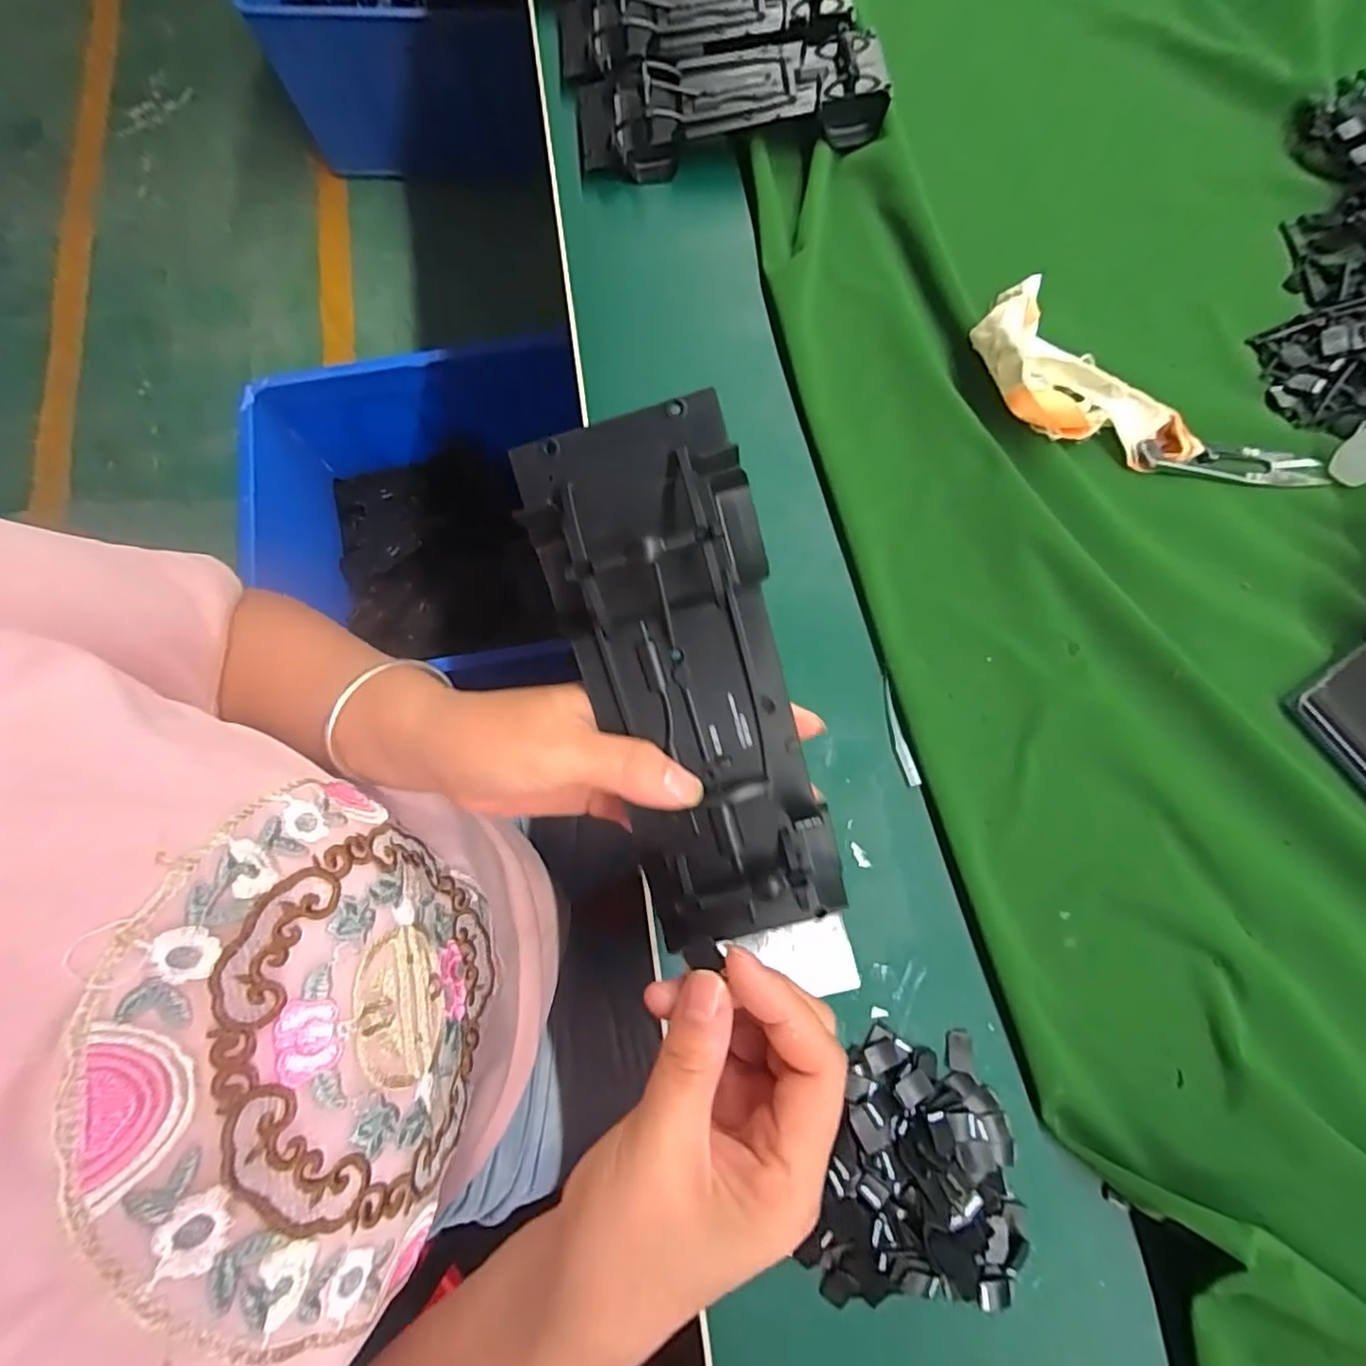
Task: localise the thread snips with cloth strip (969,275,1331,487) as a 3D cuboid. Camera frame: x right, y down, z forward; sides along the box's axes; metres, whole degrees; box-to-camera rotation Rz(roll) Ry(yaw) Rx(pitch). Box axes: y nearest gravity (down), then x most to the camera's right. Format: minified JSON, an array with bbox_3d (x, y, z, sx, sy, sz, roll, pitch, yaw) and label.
[{"bbox_3d":[0.254,-0.148,0.332,0.201,0.028,0.072,28,79,8],"label":"thread snips with cloth strip"}]

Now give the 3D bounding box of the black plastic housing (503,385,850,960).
[{"bbox_3d":[0.003,0.004,0.214,0.074,0.032,0.188,-18,100,-4],"label":"black plastic housing"}]

